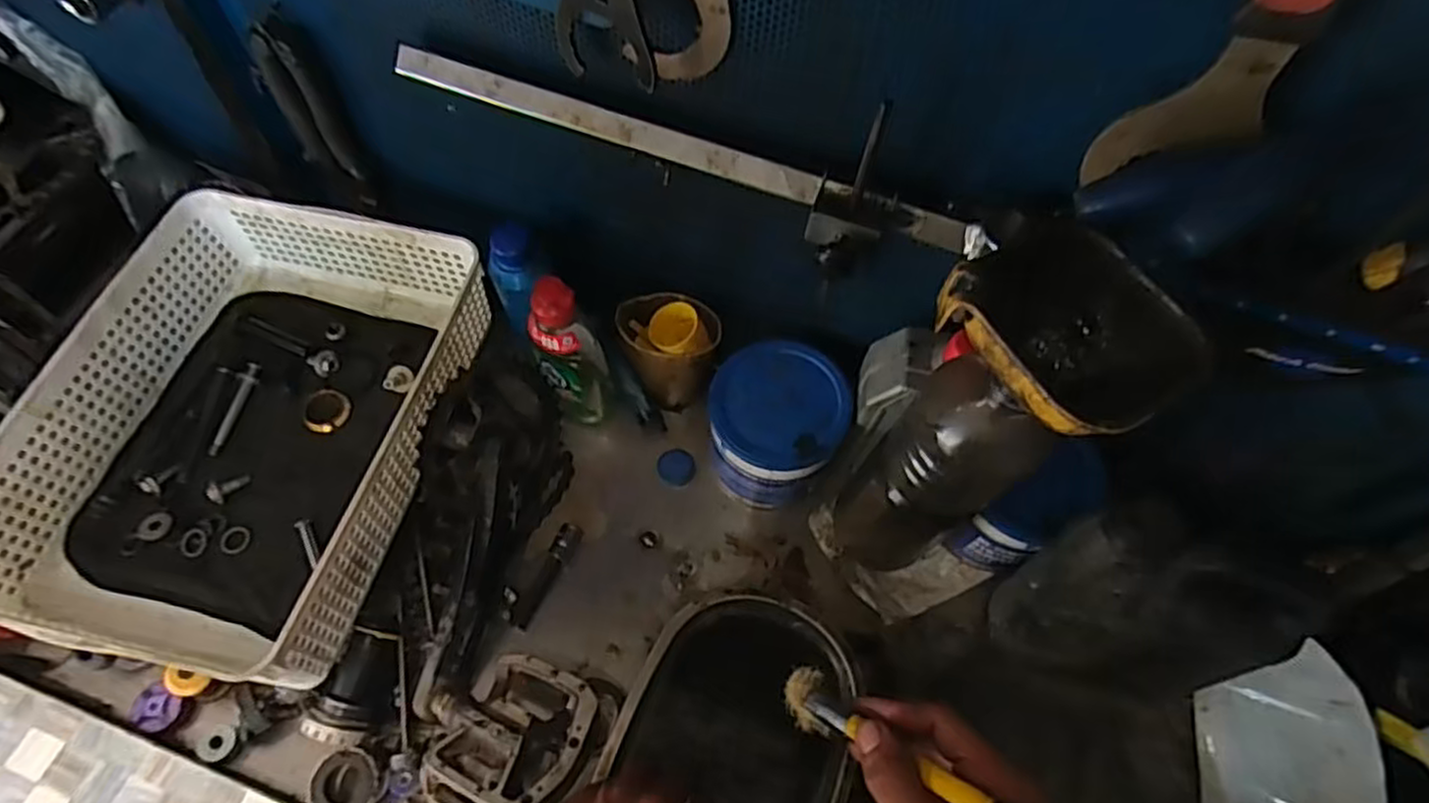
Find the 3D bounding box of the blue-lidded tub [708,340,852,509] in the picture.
[{"bbox_3d":[0.046,0.024,0.586,0.098,0.105,0.096,1,61,-2],"label":"blue-lidded tub"}]

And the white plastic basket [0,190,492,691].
[{"bbox_3d":[-0.332,0.015,0.535,0.248,0.090,0.325,13,61,4],"label":"white plastic basket"}]

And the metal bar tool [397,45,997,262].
[{"bbox_3d":[-0.018,-0.149,0.444,0.367,0.018,0.008,19,26,5],"label":"metal bar tool"}]

